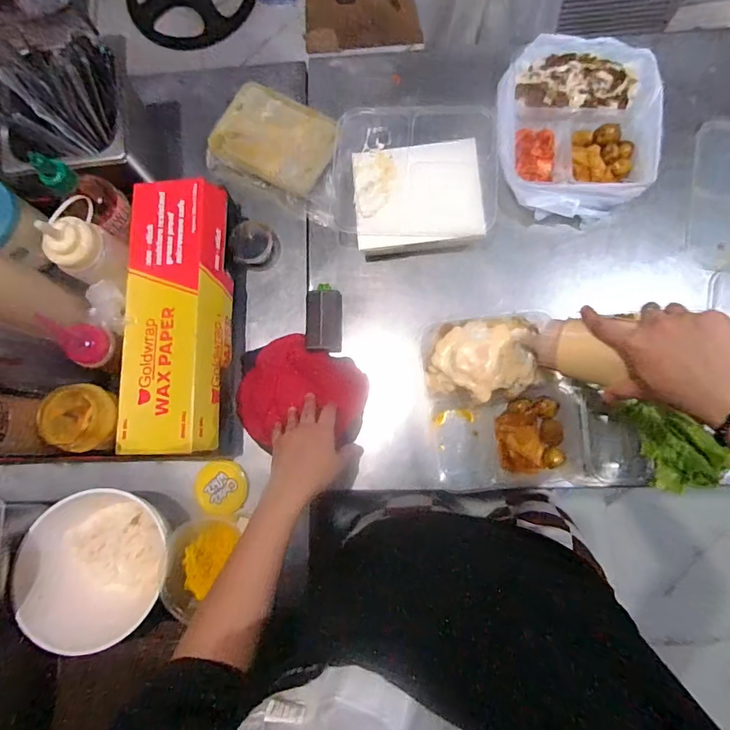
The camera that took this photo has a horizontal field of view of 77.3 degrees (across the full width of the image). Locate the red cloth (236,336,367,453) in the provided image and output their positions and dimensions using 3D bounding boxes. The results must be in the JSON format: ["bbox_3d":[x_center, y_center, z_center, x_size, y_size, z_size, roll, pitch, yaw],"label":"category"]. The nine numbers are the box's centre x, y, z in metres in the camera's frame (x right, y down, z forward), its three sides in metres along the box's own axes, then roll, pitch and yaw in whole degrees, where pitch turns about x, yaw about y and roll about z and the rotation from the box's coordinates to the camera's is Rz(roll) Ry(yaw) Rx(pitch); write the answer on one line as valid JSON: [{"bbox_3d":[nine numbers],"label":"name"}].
[{"bbox_3d":[-0.085,0.046,0.618,0.169,0.014,0.149,26,84,7],"label":"red cloth"}]

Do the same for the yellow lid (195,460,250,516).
[{"bbox_3d":[-0.192,0.164,0.610,0.073,0.006,0.070,-1,62,3],"label":"yellow lid"}]

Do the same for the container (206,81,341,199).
[{"bbox_3d":[-0.129,-0.320,0.668,0.177,0.047,0.129,29,84,8],"label":"container"}]

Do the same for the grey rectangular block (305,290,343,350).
[{"bbox_3d":[-0.057,-0.061,0.635,0.048,0.016,0.083,0,81,4],"label":"grey rectangular block"}]

